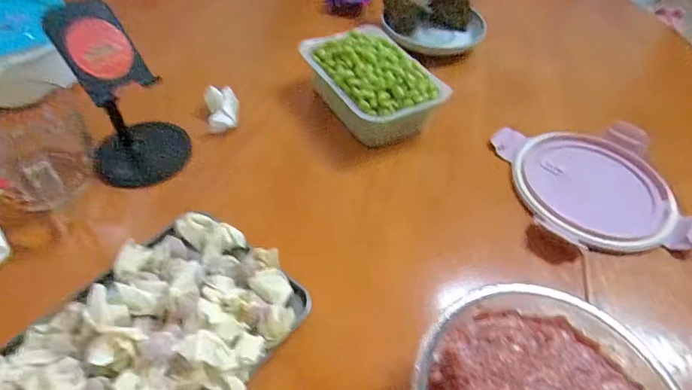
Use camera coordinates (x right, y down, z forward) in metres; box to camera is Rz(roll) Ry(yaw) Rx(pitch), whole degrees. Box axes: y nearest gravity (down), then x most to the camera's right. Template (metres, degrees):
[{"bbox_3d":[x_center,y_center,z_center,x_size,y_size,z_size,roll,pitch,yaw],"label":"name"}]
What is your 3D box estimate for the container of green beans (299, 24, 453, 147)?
[{"bbox_3d":[0.030,-0.134,0.495,0.117,0.052,0.174,-21,53,-20],"label":"container of green beans"}]

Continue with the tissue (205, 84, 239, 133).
[{"bbox_3d":[-0.141,-0.100,0.487,0.036,0.025,0.057,-11,50,-12],"label":"tissue"}]

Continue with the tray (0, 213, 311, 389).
[{"bbox_3d":[-0.165,0.117,0.299,0.150,0.034,0.268,35,56,26],"label":"tray"}]

